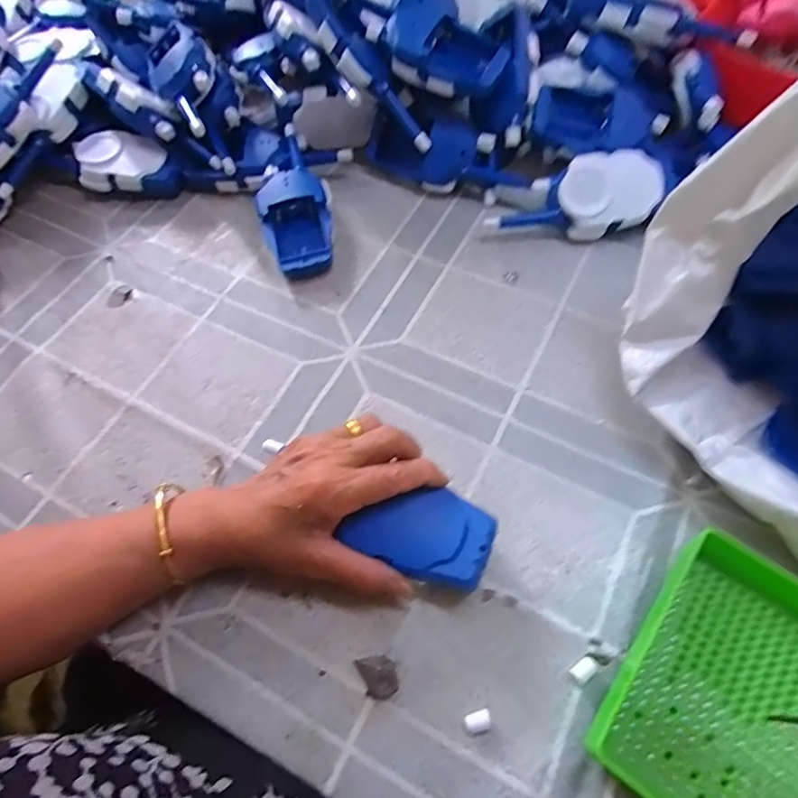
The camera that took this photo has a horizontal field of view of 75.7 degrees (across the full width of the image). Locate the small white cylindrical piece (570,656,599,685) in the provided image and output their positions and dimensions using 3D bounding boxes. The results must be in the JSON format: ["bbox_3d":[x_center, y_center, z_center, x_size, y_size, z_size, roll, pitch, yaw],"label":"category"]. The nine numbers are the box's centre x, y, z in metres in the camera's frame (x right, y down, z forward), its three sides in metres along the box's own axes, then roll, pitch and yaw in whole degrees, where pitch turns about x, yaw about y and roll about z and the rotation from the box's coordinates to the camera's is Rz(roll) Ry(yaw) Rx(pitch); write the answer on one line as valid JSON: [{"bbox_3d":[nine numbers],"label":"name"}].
[{"bbox_3d":[0.110,0.160,0.303,0.017,0.007,0.010,-35,66,-14],"label":"small white cylindrical piece"}]

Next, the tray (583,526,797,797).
[{"bbox_3d":[0.237,0.193,0.257,0.240,0.043,0.151,34,69,19],"label":"tray"}]

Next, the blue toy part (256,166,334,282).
[{"bbox_3d":[-0.094,-0.163,0.470,0.062,0.042,0.104,-10,62,-2],"label":"blue toy part"}]

